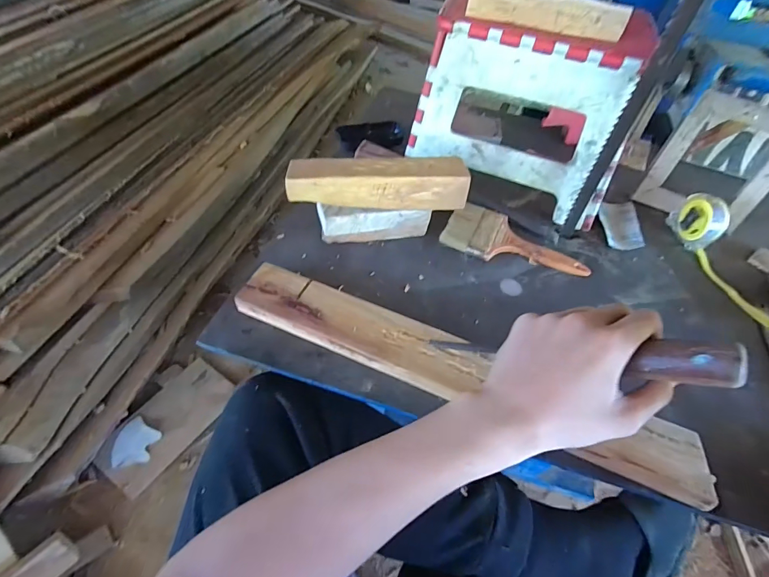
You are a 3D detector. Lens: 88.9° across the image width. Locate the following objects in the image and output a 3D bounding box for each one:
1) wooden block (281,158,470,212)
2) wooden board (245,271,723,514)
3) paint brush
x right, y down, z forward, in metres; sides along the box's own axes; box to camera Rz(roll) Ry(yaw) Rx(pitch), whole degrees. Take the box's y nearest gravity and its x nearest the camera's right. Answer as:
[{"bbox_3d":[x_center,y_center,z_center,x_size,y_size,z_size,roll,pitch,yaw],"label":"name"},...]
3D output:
[{"bbox_3d":[-0.006,-0.123,0.463,0.206,0.047,0.037,-3,51,-8],"label":"wooden block"},{"bbox_3d":[0.066,0.078,0.390,0.463,0.019,0.066,22,52,12],"label":"wooden board"},{"bbox_3d":[0.174,-0.057,0.522,0.186,0.016,0.086,25,53,14],"label":"paint brush"}]

